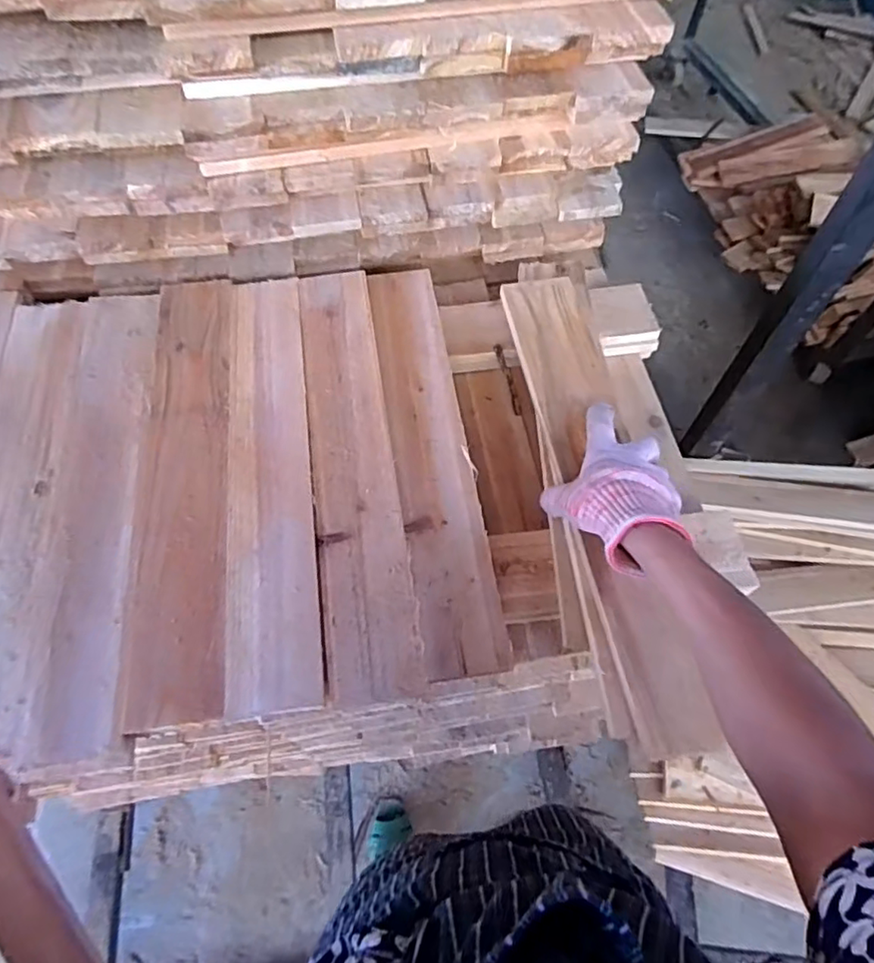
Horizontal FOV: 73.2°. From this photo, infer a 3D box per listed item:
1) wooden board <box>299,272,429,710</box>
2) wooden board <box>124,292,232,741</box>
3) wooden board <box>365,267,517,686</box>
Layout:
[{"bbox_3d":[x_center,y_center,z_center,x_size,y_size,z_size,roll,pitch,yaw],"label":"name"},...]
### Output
[{"bbox_3d":[-0.086,-0.031,0.610,0.083,0.016,0.489,-7,61,-5],"label":"wooden board"},{"bbox_3d":[-0.254,-0.018,0.602,0.084,0.013,0.499,-7,61,-5],"label":"wooden board"},{"bbox_3d":[-0.007,-0.043,0.626,0.078,0.019,0.480,-8,61,-6],"label":"wooden board"}]

